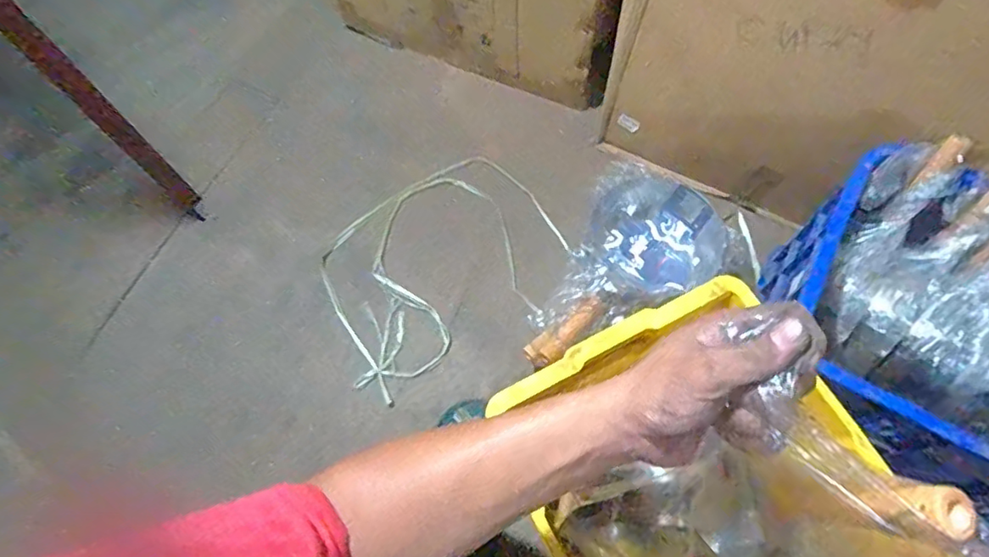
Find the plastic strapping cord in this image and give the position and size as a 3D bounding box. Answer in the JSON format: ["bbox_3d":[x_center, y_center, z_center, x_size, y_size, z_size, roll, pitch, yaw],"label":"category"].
[{"bbox_3d":[-0.102,-0.030,1.066,0.450,0.035,0.356,-30,71,-10],"label":"plastic strapping cord"}]

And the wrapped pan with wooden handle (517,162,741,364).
[{"bbox_3d":[0.207,-0.035,0.947,0.368,0.110,0.222,-35,72,-25],"label":"wrapped pan with wooden handle"}]

